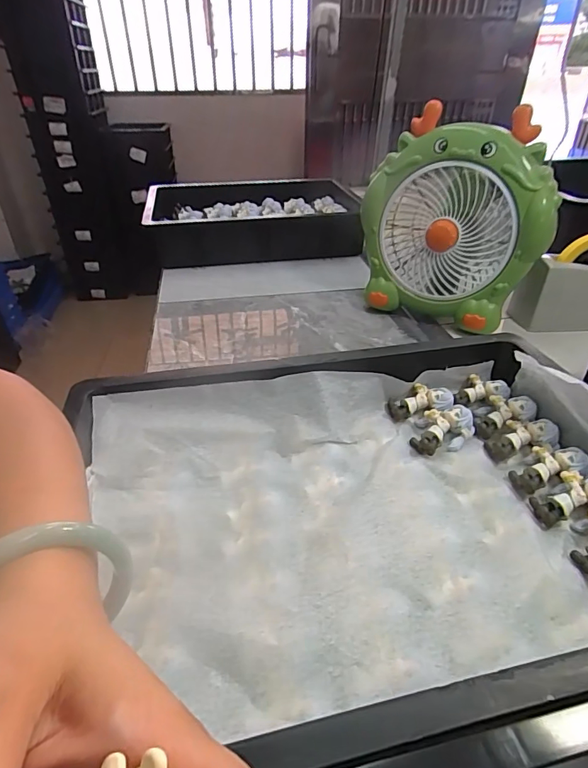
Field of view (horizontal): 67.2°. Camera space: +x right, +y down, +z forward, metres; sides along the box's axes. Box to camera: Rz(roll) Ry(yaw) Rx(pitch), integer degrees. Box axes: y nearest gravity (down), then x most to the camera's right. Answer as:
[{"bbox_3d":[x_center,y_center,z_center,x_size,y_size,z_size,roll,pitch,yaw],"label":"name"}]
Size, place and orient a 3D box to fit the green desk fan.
[{"bbox_3d":[0.213,-0.214,0.612,0.240,0.261,0.082,22,40,28],"label":"green desk fan"}]

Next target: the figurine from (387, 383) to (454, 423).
[{"bbox_3d":[0.126,0.017,0.446,0.062,0.021,0.033,-17,32,15],"label":"figurine"}]

